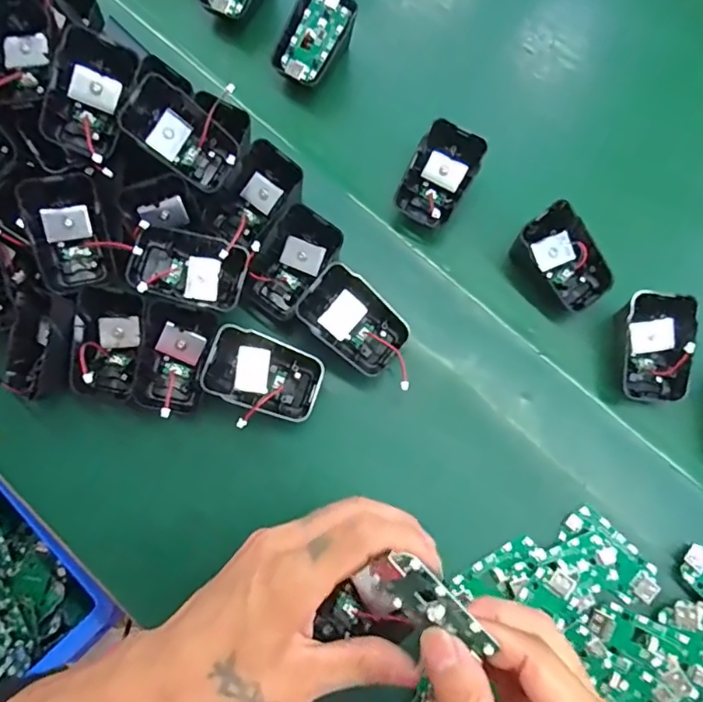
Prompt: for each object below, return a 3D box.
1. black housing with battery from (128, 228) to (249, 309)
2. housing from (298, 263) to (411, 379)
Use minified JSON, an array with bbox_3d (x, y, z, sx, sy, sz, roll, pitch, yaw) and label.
[{"bbox_3d":[-0.102,-0.051,0.350,0.067,0.031,0.048,18,79,-11],"label":"black housing with battery"},{"bbox_3d":[0.005,-0.016,0.356,0.077,0.027,0.044,41,83,-12],"label":"housing"}]

